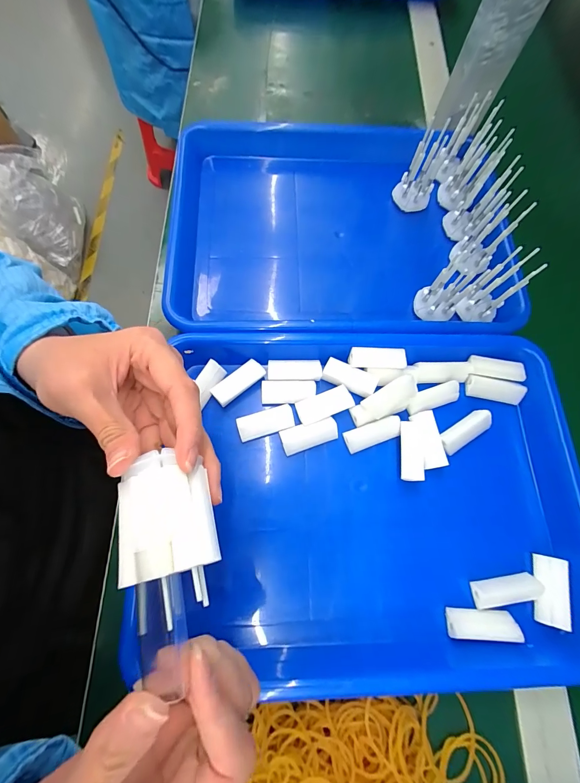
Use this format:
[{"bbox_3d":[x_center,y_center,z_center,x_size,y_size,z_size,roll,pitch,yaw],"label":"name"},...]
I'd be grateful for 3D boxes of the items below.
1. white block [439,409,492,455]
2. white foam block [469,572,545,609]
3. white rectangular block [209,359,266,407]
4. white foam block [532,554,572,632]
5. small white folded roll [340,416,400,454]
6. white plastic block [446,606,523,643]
[{"bbox_3d":[0.146,0.033,0.271,0.044,0.012,0.019,-29,76,-12],"label":"white block"},{"bbox_3d":[0.157,0.146,0.236,0.046,0.012,0.018,-7,73,-6],"label":"white foam block"},{"bbox_3d":[-0.044,-0.008,0.277,0.046,0.009,0.017,-36,78,-13],"label":"white rectangular block"},{"bbox_3d":[0.190,0.145,0.238,0.021,0.010,0.045,-2,70,34],"label":"white foam block"},{"bbox_3d":[0.068,0.035,0.267,0.046,0.010,0.018,-19,75,-9],"label":"small white folded roll"},{"bbox_3d":[0.136,0.165,0.230,0.047,0.012,0.017,3,72,-3],"label":"white plastic block"}]

